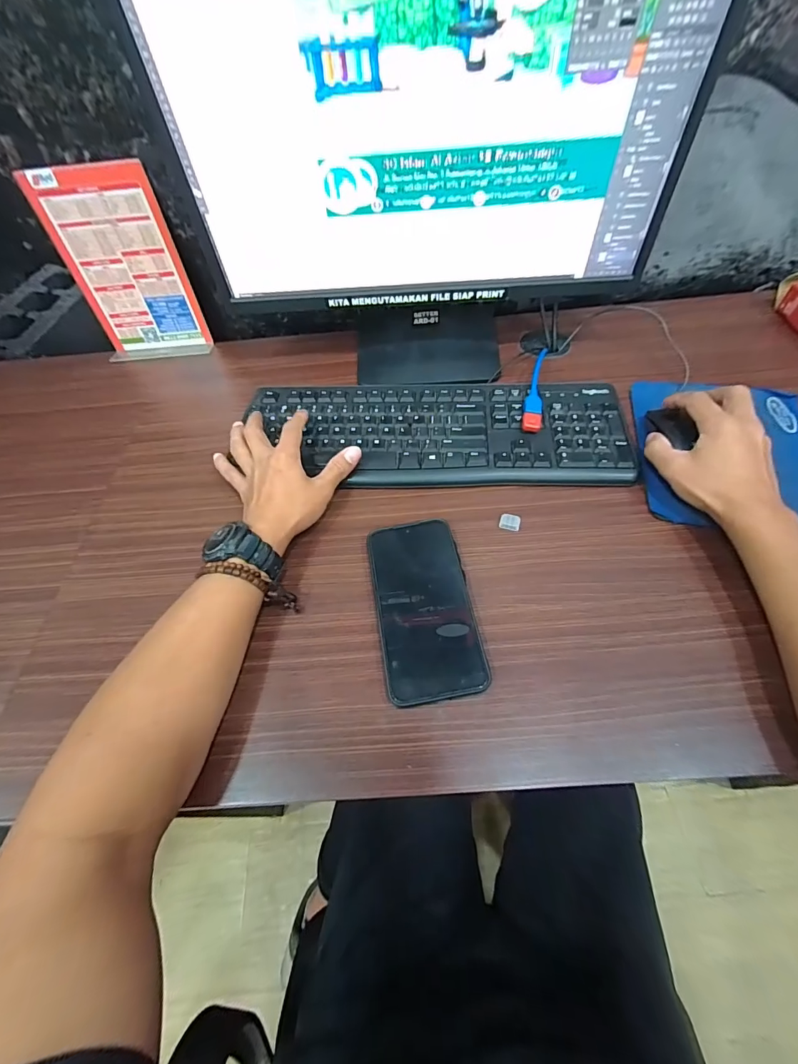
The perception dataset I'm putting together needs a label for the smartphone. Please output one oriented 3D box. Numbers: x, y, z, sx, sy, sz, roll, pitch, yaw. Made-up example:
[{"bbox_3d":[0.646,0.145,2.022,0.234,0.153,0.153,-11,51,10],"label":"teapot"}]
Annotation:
[{"bbox_3d":[0.021,0.059,0.351,0.079,0.009,0.158,-9,60,-1],"label":"smartphone"}]

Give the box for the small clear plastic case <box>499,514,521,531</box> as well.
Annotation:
[{"bbox_3d":[0.109,-0.010,0.402,0.019,0.004,0.015,13,58,13],"label":"small clear plastic case"}]

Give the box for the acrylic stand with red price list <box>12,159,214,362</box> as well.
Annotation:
[{"bbox_3d":[-0.366,-0.346,0.553,0.150,0.208,0.050,-5,57,2],"label":"acrylic stand with red price list"}]

